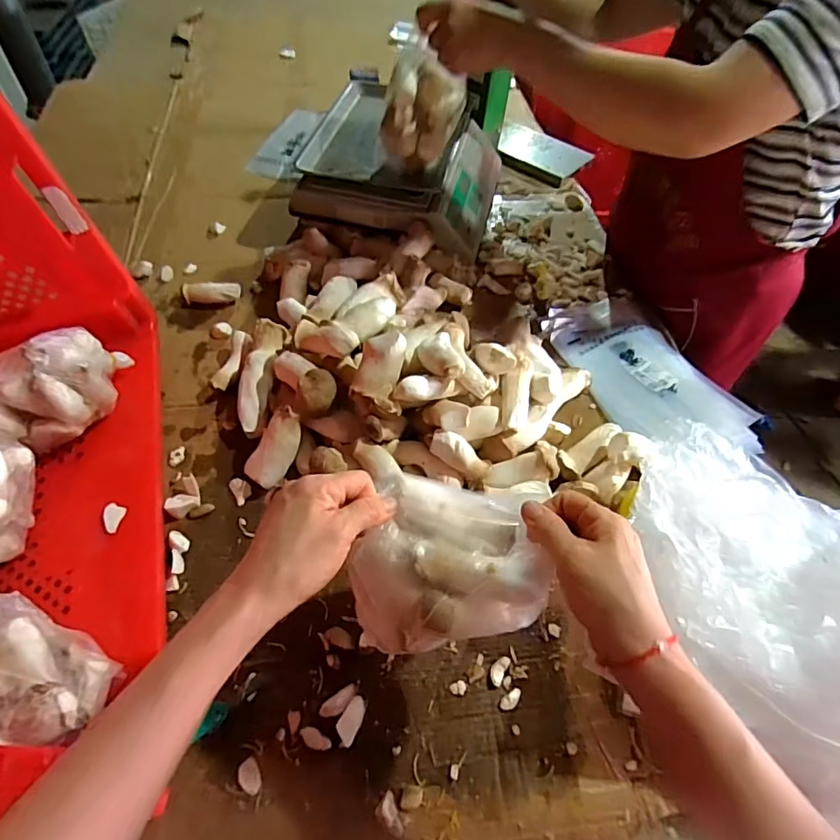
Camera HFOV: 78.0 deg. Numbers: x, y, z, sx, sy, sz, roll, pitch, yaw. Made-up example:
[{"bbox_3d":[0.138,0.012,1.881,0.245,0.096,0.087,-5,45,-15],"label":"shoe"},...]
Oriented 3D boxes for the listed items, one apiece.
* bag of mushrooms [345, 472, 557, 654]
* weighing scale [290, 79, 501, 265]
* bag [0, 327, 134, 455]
[{"bbox_3d":[0.015,0.100,0.375,0.127,0.061,0.110,-7,57,-7],"label":"bag of mushrooms"},{"bbox_3d":[-0.019,-0.453,0.926,0.308,0.111,0.338,14,54,6],"label":"weighing scale"},{"bbox_3d":[-0.419,-0.042,0.598,0.092,0.094,0.166,36,59,20],"label":"bag"}]

